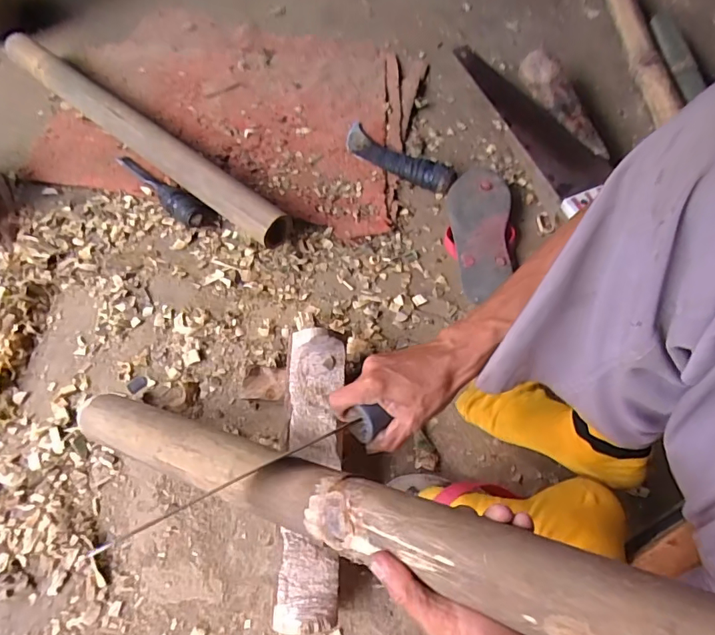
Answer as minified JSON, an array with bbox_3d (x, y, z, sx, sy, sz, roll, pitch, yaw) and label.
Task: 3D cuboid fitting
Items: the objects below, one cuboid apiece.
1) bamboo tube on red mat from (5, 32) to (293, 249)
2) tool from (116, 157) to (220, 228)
[{"bbox_3d":[-0.376,-0.312,0.796,0.684,0.065,0.065,36,68,15],"label":"bamboo tube on red mat"},{"bbox_3d":[-0.315,-0.203,0.753,0.214,0.033,0.043,35,67,15],"label":"tool"}]

